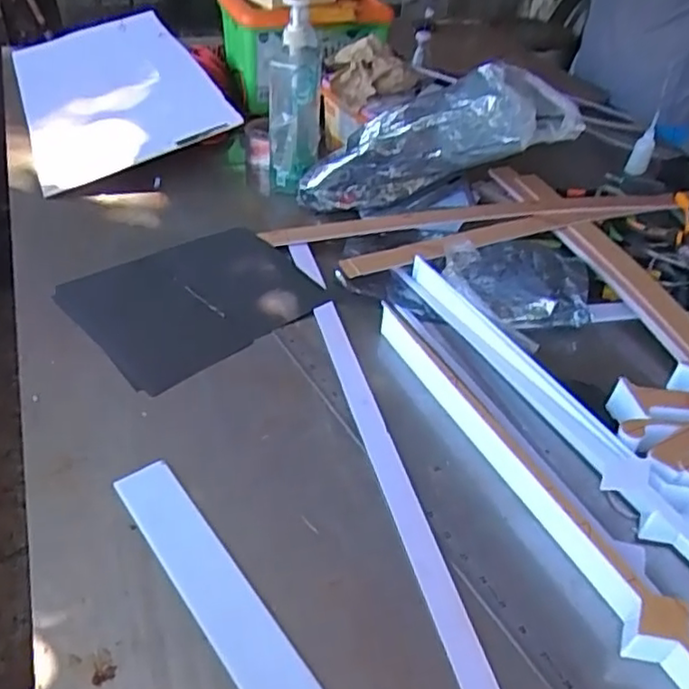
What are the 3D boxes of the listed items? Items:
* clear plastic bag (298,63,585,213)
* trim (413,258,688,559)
[{"bbox_3d":[0.122,-0.291,0.957,0.392,0.141,0.107,-16,37,22],"label":"clear plastic bag"},{"bbox_3d":[0.234,0.083,0.687,0.056,0.037,0.608,-18,47,-23],"label":"trim"}]

